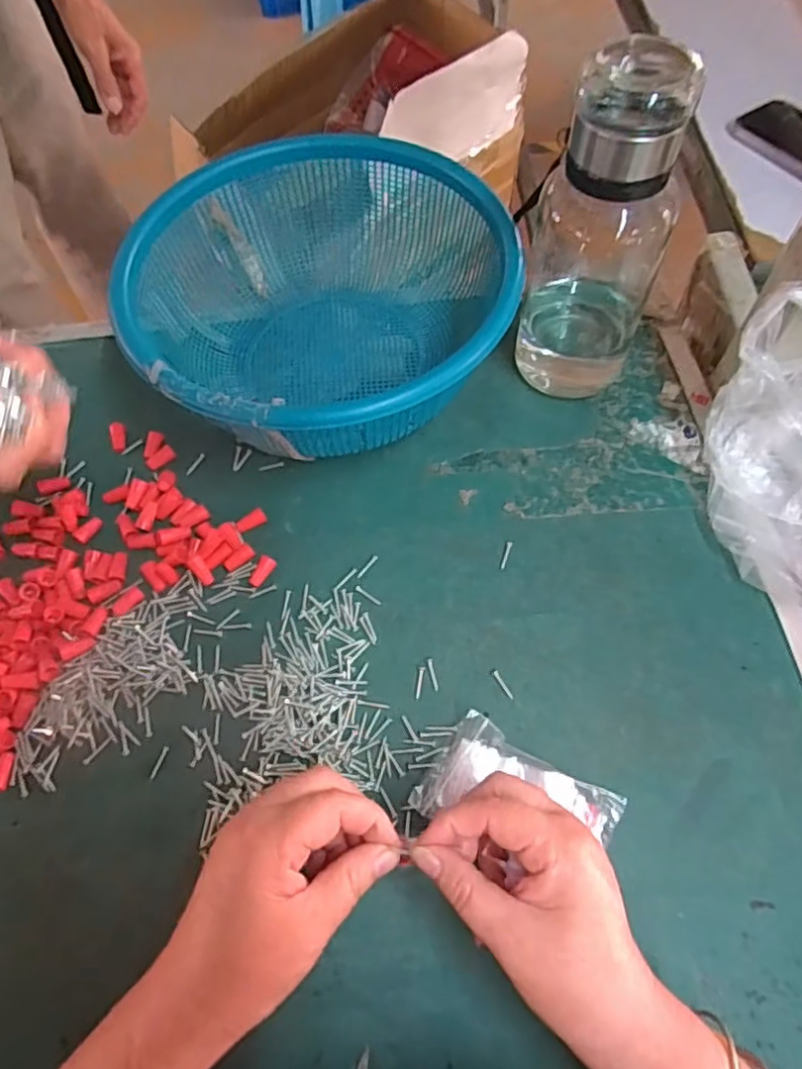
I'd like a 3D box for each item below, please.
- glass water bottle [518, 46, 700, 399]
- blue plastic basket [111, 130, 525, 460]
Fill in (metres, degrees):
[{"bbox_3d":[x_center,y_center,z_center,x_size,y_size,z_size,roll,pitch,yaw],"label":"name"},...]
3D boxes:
[{"bbox_3d":[0.131,-0.197,0.430,0.090,0.228,0.076,13,65,10],"label":"glass water bottle"},{"bbox_3d":[-0.058,-0.173,0.493,0.276,0.108,0.286,3,63,5],"label":"blue plastic basket"}]

